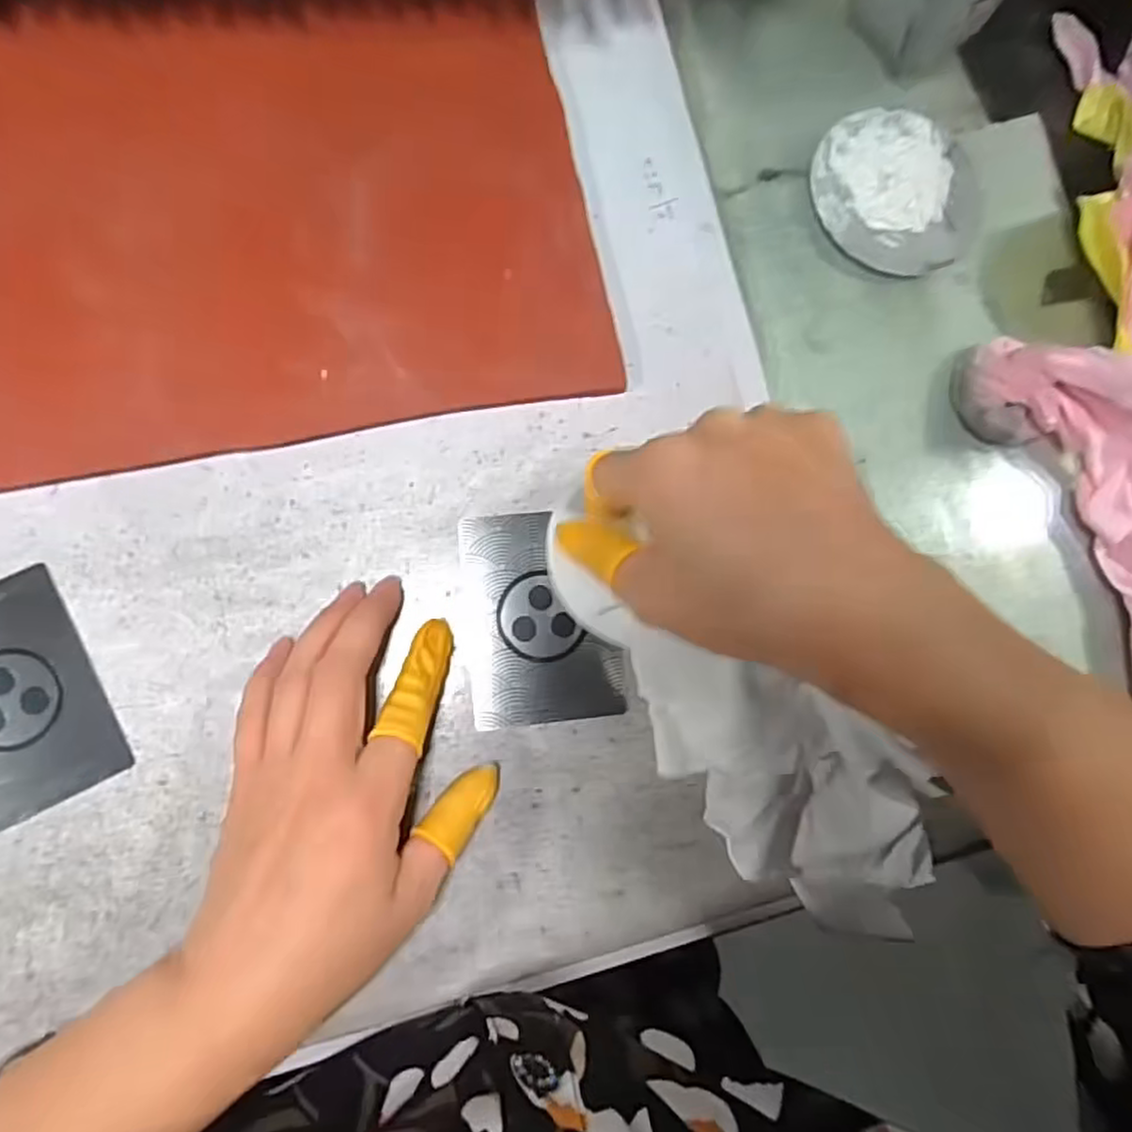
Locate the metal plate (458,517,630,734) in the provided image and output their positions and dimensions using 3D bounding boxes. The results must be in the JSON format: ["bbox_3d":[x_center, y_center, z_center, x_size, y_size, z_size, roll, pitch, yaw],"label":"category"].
[{"bbox_3d":[-0.010,0.021,0.293,0.062,0.004,0.087,-6,84,-7],"label":"metal plate"}]

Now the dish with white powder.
[{"bbox_3d":[0.162,-0.183,0.343,0.083,0.006,0.082,1,83,-7],"label":"dish with white powder"}]

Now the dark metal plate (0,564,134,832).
[{"bbox_3d":[-0.211,0.050,0.265,0.059,0.004,0.085,-25,86,-9],"label":"dark metal plate"}]

